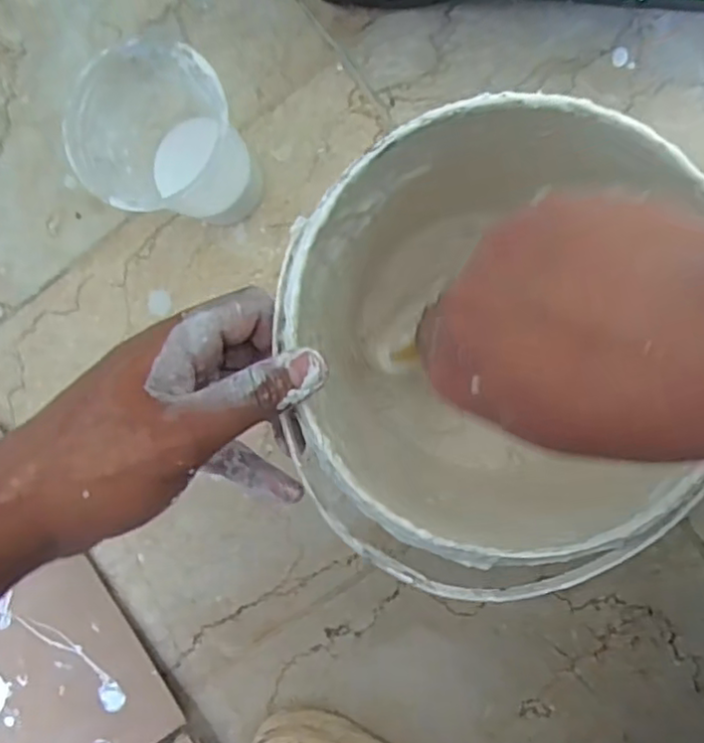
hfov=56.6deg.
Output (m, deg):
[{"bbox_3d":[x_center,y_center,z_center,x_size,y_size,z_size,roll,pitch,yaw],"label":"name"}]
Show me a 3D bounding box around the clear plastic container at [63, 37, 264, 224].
[{"bbox_3d":[-0.112,-0.142,0.398,0.090,0.123,0.085,0,89,11],"label":"clear plastic container"}]

